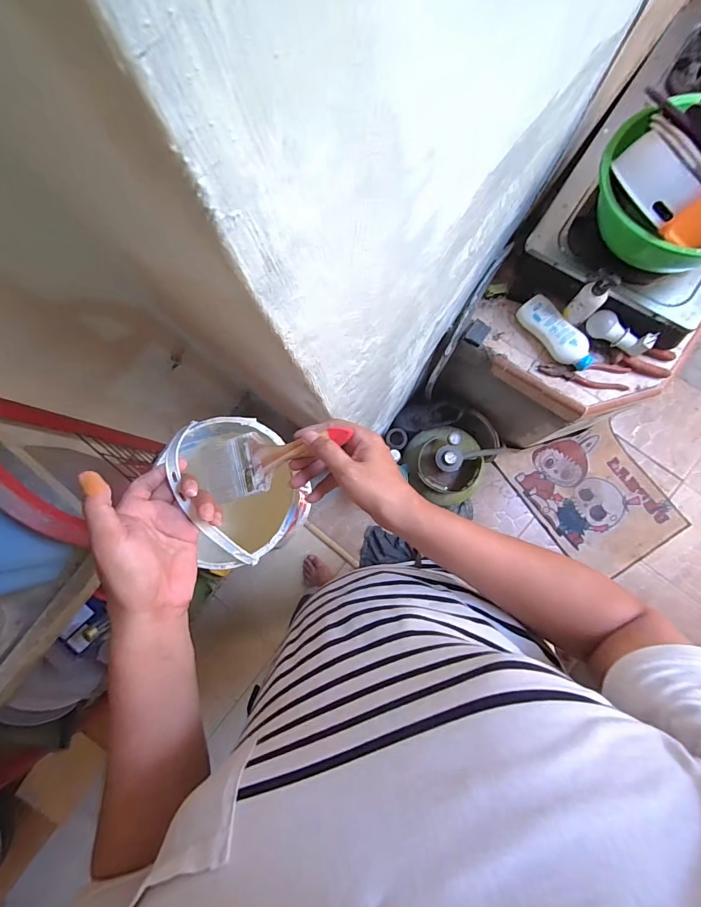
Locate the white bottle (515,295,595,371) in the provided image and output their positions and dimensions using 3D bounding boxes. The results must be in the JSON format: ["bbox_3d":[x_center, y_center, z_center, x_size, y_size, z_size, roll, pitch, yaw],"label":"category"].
[{"bbox_3d":[0.469,-0.271,0.895,0.072,0.047,0.199,-35,81,-1],"label":"white bottle"}]

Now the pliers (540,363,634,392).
[{"bbox_3d":[0.536,-0.188,0.897,0.191,0.022,0.063,15,83,6],"label":"pliers"}]

